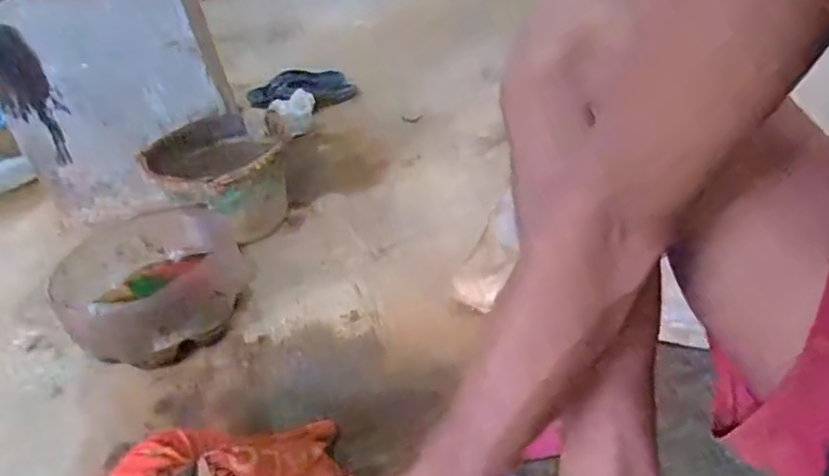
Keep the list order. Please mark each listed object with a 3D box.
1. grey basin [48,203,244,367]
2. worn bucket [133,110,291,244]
[{"bbox_3d":[-0.368,0.076,0.890,0.257,0.138,0.210,-24,38,-23],"label":"grey basin"},{"bbox_3d":[-0.331,-0.089,1.059,0.216,0.163,0.221,-25,37,-20],"label":"worn bucket"}]

